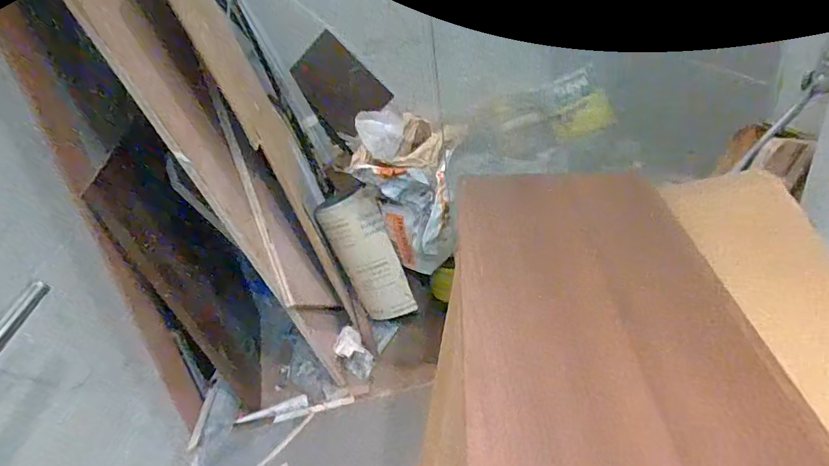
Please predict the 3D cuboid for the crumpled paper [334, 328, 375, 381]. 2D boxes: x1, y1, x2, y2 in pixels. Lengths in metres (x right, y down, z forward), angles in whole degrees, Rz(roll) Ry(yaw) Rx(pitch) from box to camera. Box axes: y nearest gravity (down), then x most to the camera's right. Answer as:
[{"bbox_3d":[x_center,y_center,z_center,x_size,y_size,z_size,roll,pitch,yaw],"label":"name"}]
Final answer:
[{"bbox_3d":[-0.149,0.284,1.181,0.081,0.083,0.129,-16,32,-11],"label":"crumpled paper"}]

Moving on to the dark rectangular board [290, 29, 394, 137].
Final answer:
[{"bbox_3d":[-0.241,-0.483,1.601,0.023,0.289,0.245,-14,36,56],"label":"dark rectangular board"}]

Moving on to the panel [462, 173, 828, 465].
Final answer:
[{"bbox_3d":[0.183,0.054,0.506,0.260,0.016,0.461,-1,36,5],"label":"panel"}]

